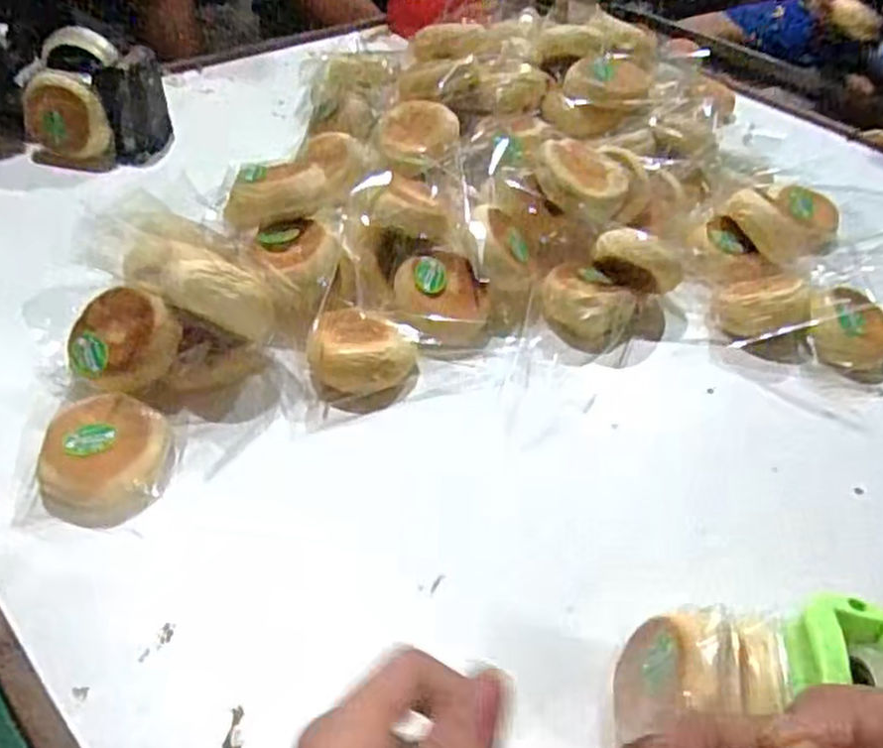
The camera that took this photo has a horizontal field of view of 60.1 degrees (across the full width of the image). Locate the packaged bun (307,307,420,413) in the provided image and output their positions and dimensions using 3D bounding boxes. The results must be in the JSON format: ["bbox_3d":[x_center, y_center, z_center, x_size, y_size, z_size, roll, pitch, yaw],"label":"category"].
[{"bbox_3d":[-0.068,-0.014,0.672,0.094,0.044,0.091,2,45,-6],"label":"packaged bun"}]

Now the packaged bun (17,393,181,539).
[{"bbox_3d":[-0.251,0.061,0.573,0.098,0.036,0.109,5,45,-3],"label":"packaged bun"}]

